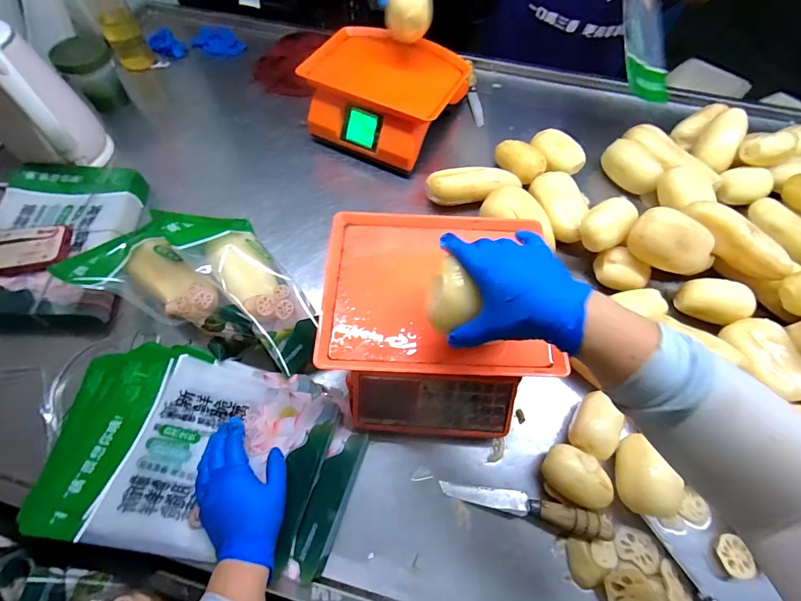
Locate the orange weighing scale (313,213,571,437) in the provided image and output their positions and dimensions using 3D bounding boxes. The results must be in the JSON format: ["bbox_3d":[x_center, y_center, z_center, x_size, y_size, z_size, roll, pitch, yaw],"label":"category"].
[{"bbox_3d":[0.048,0.023,0.522,0.294,0.107,0.291,1,61,-1],"label":"orange weighing scale"}]

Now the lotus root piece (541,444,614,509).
[{"bbox_3d":[0.220,0.221,0.480,0.078,0.048,0.058,24,63,11],"label":"lotus root piece"}]

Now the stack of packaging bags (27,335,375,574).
[{"bbox_3d":[-0.246,0.188,0.489,0.375,0.029,0.231,8,61,2],"label":"stack of packaging bags"}]

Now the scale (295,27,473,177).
[{"bbox_3d":[-0.042,-0.393,0.766,0.272,0.145,0.202,26,64,12],"label":"scale"}]

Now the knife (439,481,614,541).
[{"bbox_3d":[0.152,0.253,0.471,0.195,0.032,0.028,14,62,6],"label":"knife"}]

